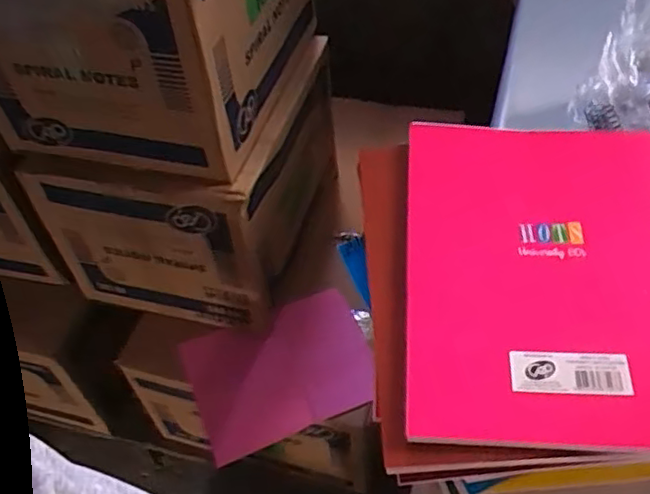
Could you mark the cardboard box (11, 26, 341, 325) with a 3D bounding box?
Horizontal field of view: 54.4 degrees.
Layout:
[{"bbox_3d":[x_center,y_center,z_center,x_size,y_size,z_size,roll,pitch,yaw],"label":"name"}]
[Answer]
[{"bbox_3d":[-0.195,-0.124,1.036,0.335,0.274,0.404,12,51,14],"label":"cardboard box"}]

